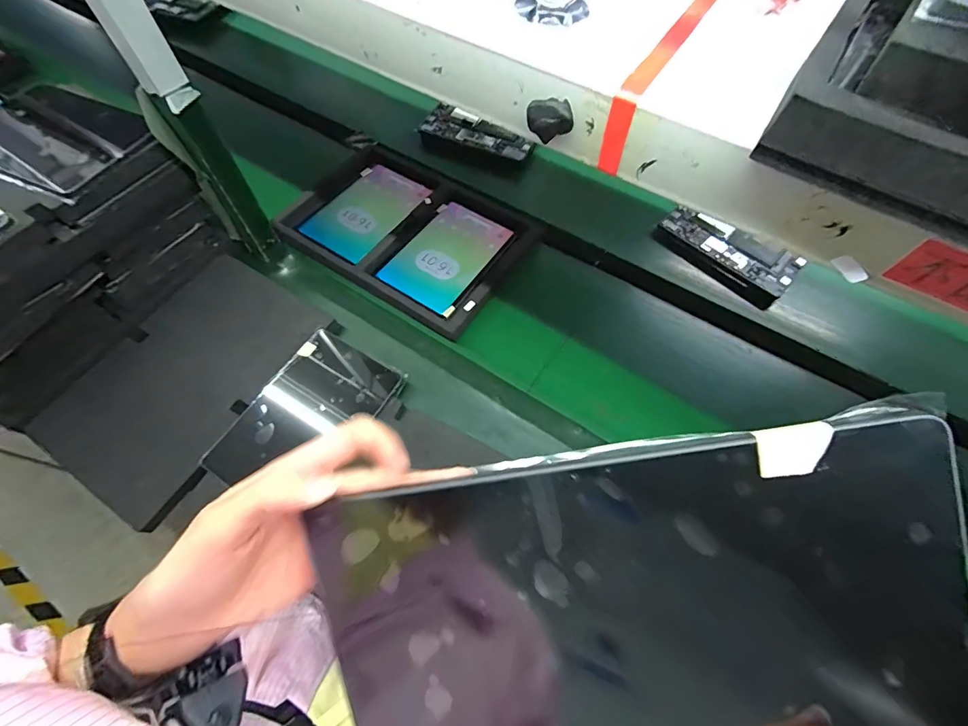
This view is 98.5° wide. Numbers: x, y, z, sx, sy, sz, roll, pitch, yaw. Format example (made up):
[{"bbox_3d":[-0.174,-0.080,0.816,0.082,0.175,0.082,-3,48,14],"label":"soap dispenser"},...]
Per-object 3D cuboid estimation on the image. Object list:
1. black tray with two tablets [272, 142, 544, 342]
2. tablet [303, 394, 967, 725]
[{"bbox_3d":[-0.139,-0.264,0.782,0.442,0.027,0.314,31,66,14],"label":"black tray with two tablets"},{"bbox_3d":[0.055,0.120,0.179,0.249,0.015,0.164,-12,95,11],"label":"tablet"}]

